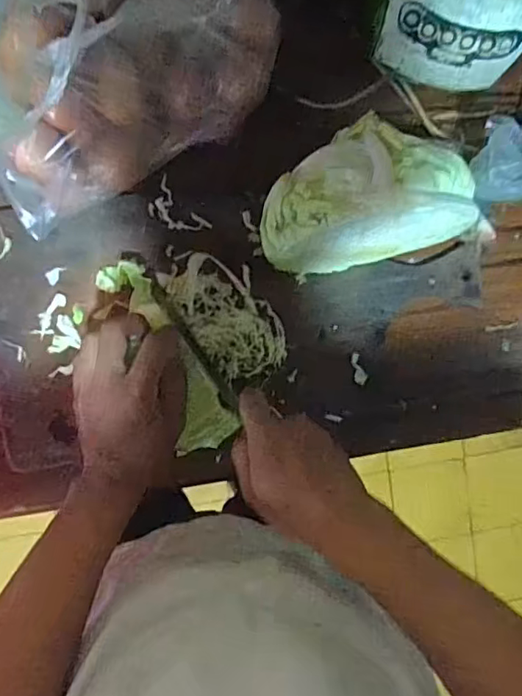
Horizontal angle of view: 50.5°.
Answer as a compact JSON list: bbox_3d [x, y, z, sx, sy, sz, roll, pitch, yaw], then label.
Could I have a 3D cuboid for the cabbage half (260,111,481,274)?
[{"bbox_3d":[0.082,-0.129,0.488,0.171,0.131,0.110,-20,96,-6],"label":"cabbage half"}]

